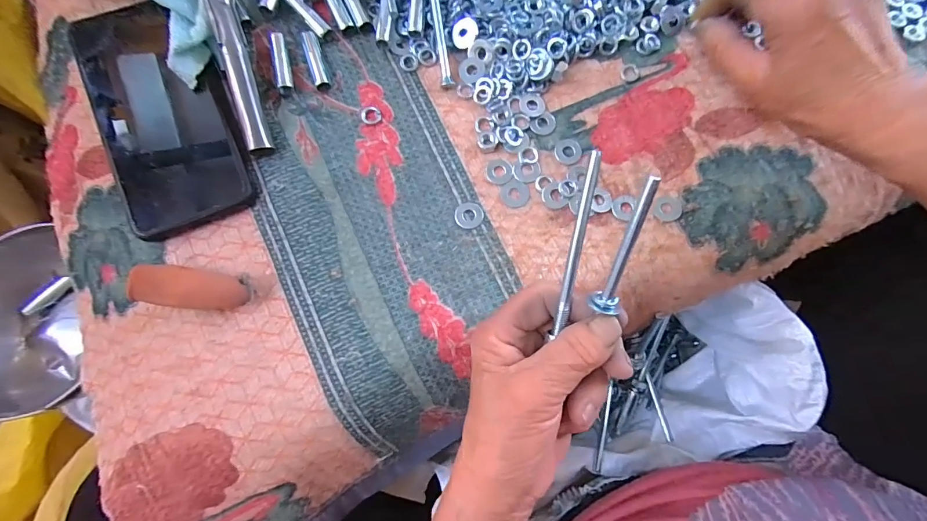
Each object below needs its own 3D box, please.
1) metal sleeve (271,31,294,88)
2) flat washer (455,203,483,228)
[{"bbox_3d":[-0.129,-0.141,0.283,0.010,0.011,0.043,-14,82,-2],"label":"metal sleeve"},{"bbox_3d":[0.004,-0.030,0.272,0.019,0.004,0.018,0,82,0],"label":"flat washer"}]

